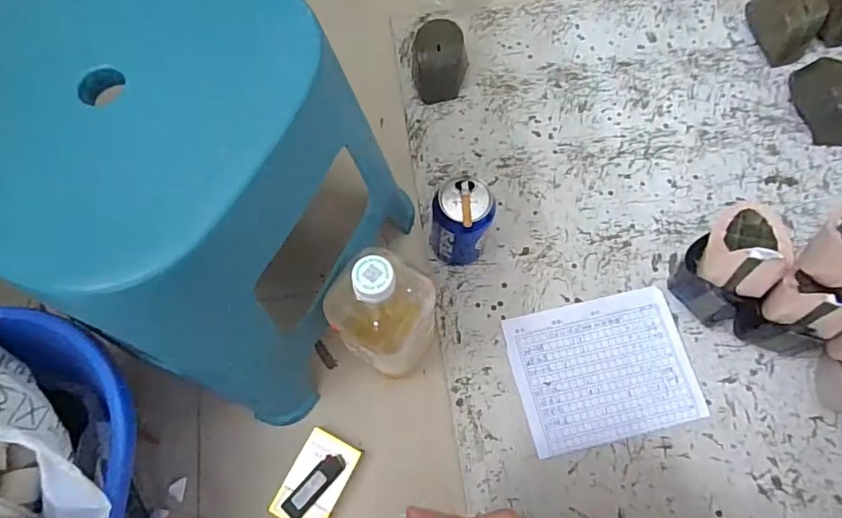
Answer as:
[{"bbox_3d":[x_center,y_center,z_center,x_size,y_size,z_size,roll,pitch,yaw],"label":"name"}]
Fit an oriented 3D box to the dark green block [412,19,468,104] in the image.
[{"bbox_3d":[0.025,-0.254,0.655,0.067,0.067,0.084,4,70,2],"label":"dark green block"}]

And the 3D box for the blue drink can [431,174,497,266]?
[{"bbox_3d":[0.043,-0.034,0.544,0.060,0.115,0.064,0,70,0],"label":"blue drink can"}]

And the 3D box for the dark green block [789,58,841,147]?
[{"bbox_3d":[0.525,-0.207,0.632,0.073,0.063,0.120,-23,71,-8],"label":"dark green block"}]

